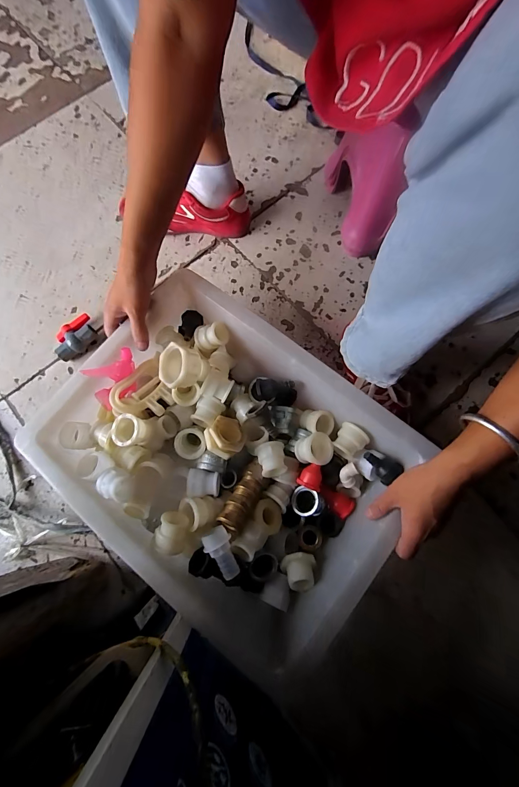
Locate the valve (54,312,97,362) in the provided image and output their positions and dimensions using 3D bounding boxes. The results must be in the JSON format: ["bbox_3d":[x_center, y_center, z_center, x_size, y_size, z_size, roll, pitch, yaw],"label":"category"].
[{"bbox_3d":[-0.328,-0.100,0.575,0.076,0.031,0.056,-36,79,-7],"label":"valve"}]

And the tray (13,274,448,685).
[{"bbox_3d":[-0.046,0.080,0.441,0.440,0.106,0.333,37,80,9],"label":"tray"}]

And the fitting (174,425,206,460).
[{"bbox_3d":[-0.095,0.071,0.466,0.042,0.034,0.046,0,76,1],"label":"fitting"}]

